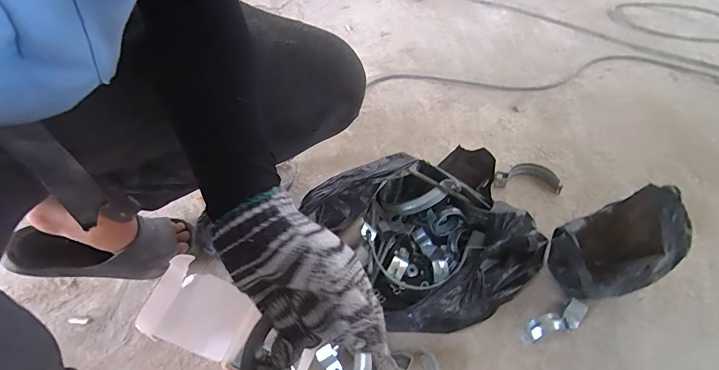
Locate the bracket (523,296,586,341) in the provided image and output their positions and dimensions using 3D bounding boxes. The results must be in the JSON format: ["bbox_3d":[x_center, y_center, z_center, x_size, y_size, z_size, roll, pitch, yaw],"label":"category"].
[{"bbox_3d":[0.289,0.200,0.564,0.093,0.028,0.034,-19,49,-15],"label":"bracket"}]

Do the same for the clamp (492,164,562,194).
[{"bbox_3d":[0.332,-0.024,0.773,0.123,0.023,0.078,2,47,5],"label":"clamp"}]

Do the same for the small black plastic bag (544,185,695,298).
[{"bbox_3d":[0.372,0.090,0.567,0.145,0.181,0.104,-11,47,-7],"label":"small black plastic bag"}]

